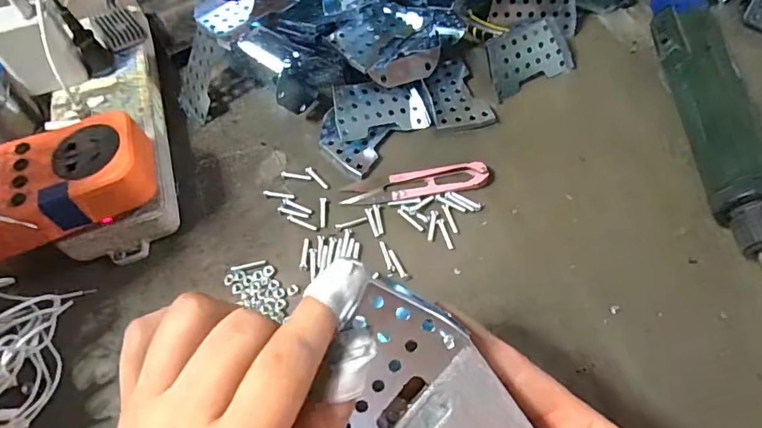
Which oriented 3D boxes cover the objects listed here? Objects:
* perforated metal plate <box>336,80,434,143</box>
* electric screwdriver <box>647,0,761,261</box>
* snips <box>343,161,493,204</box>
[{"bbox_3d":[0.000,-0.082,0.374,0.072,0.013,0.045,-10,74,-19],"label":"perforated metal plate"},{"bbox_3d":[0.227,-0.060,0.337,0.032,0.043,0.247,-2,61,2],"label":"electric screwdriver"},{"bbox_3d":[0.024,-0.022,0.350,0.101,0.008,0.023,-9,61,-1],"label":"snips"}]

